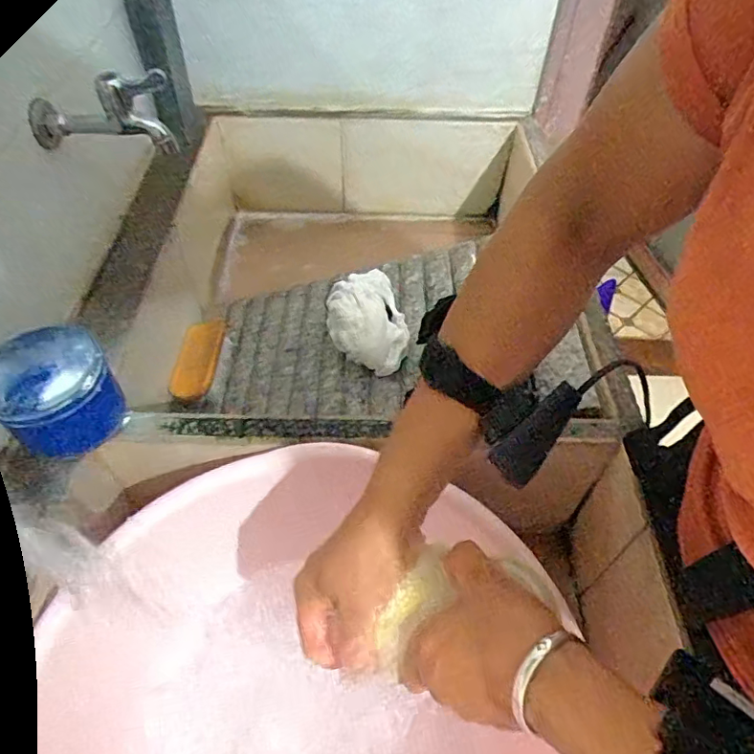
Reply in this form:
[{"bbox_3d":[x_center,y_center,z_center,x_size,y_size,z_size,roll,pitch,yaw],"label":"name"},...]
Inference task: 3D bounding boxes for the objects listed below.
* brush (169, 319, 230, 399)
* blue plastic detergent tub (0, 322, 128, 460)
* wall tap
[{"bbox_3d":[-0.231,-0.031,0.737,0.054,0.026,0.139,4,51,1],"label":"brush"},{"bbox_3d":[-0.292,0.016,0.502,0.101,0.072,0.094,-29,57,-23],"label":"blue plastic detergent tub"},{"bbox_3d":[-0.271,-0.256,0.539,0.130,0.070,0.049,-10,52,-10],"label":"wall tap"}]

